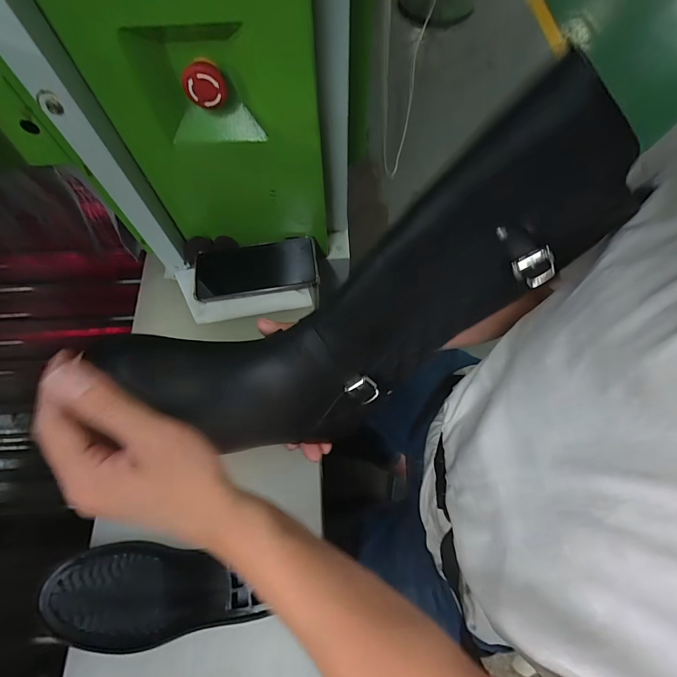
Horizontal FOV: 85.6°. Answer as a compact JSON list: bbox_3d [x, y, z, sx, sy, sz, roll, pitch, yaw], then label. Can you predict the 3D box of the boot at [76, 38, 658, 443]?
[{"bbox_3d":[0.005,-0.013,0.263,0.347,0.130,0.096,-30,65,24],"label":"boot"}]

